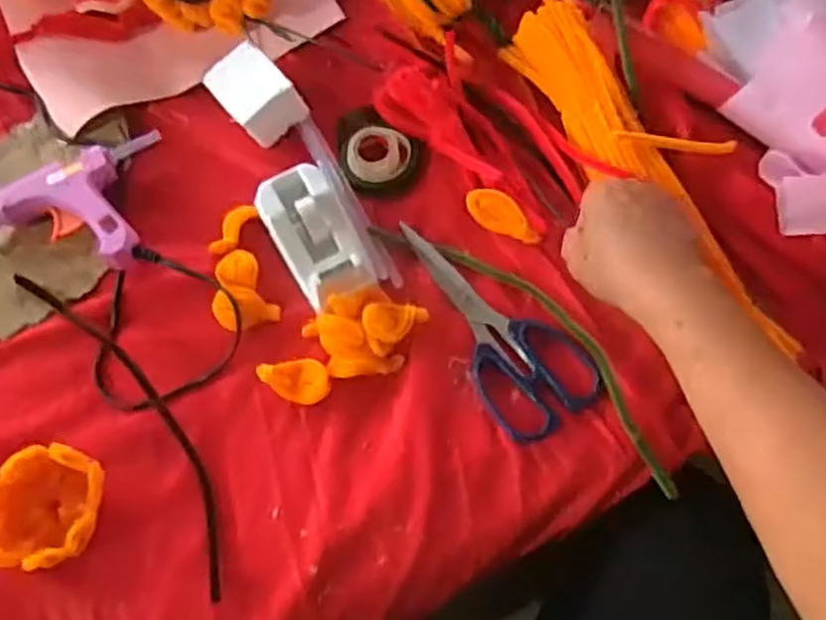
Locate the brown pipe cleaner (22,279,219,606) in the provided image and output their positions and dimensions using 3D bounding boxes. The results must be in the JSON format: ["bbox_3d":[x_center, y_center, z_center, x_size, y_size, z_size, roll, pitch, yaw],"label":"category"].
[{"bbox_3d":[-0.190,0.064,0.509,0.040,0.006,0.276,-36,69,-11],"label":"brown pipe cleaner"}]

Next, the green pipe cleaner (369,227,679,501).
[{"bbox_3d":[0.083,0.014,0.506,0.053,0.014,0.264,-43,74,-13],"label":"green pipe cleaner"}]

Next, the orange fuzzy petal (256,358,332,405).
[{"bbox_3d":[-0.079,0.046,0.504,0.048,0.007,0.029,6,67,6],"label":"orange fuzzy petal"}]

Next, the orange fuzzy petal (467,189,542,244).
[{"bbox_3d":[0.066,-0.067,0.546,0.060,0.007,0.027,34,73,17],"label":"orange fuzzy petal"}]

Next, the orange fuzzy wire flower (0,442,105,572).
[{"bbox_3d":[-0.228,0.121,0.470,0.064,0.037,0.074,8,70,7],"label":"orange fuzzy wire flower"}]

